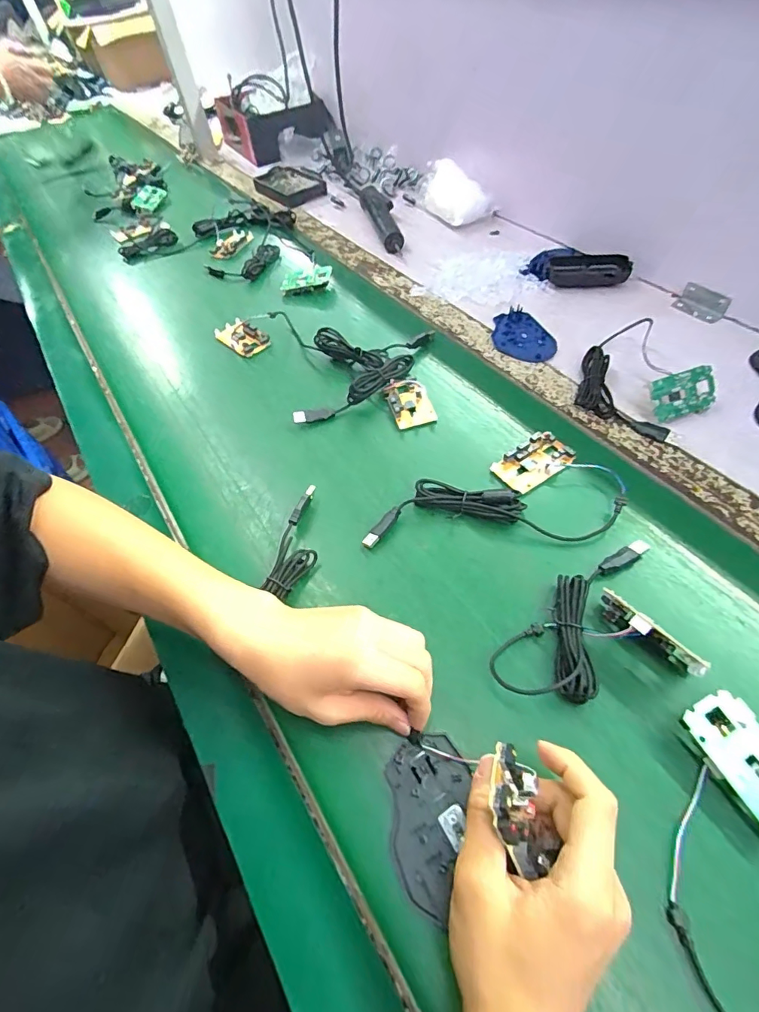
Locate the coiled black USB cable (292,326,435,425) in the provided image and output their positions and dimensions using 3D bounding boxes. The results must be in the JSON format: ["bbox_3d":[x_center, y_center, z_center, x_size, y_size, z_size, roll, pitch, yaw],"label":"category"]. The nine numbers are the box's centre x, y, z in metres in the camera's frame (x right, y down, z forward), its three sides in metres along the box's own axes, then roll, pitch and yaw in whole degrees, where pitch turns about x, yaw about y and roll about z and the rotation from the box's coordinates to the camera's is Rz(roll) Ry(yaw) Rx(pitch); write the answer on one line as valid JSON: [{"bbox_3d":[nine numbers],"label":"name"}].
[{"bbox_3d":[-0.017,-0.164,0.568,0.161,0.036,0.137,-3,53,4],"label":"coiled black USB cable"}]

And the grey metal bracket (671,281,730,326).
[{"bbox_3d":[0.432,-0.273,0.626,0.009,0.037,0.063,-5,46,-37],"label":"grey metal bracket"}]

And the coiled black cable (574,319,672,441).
[{"bbox_3d":[0.281,-0.151,0.531,0.091,0.027,0.172,15,56,16],"label":"coiled black cable"}]

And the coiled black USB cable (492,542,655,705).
[{"bbox_3d":[0.165,0.081,0.364,0.067,0.032,0.174,37,64,28],"label":"coiled black USB cable"}]

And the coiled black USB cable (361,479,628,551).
[{"bbox_3d":[0.105,0.005,0.436,0.235,0.018,0.061,-3,53,4],"label":"coiled black USB cable"}]

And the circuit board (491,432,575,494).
[{"bbox_3d":[0.156,-0.045,0.473,0.075,0.013,0.047,-31,56,-17],"label":"circuit board"}]

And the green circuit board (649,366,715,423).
[{"bbox_3d":[0.323,-0.119,0.494,0.077,0.045,0.006,-17,15,-10],"label":"green circuit board"}]

